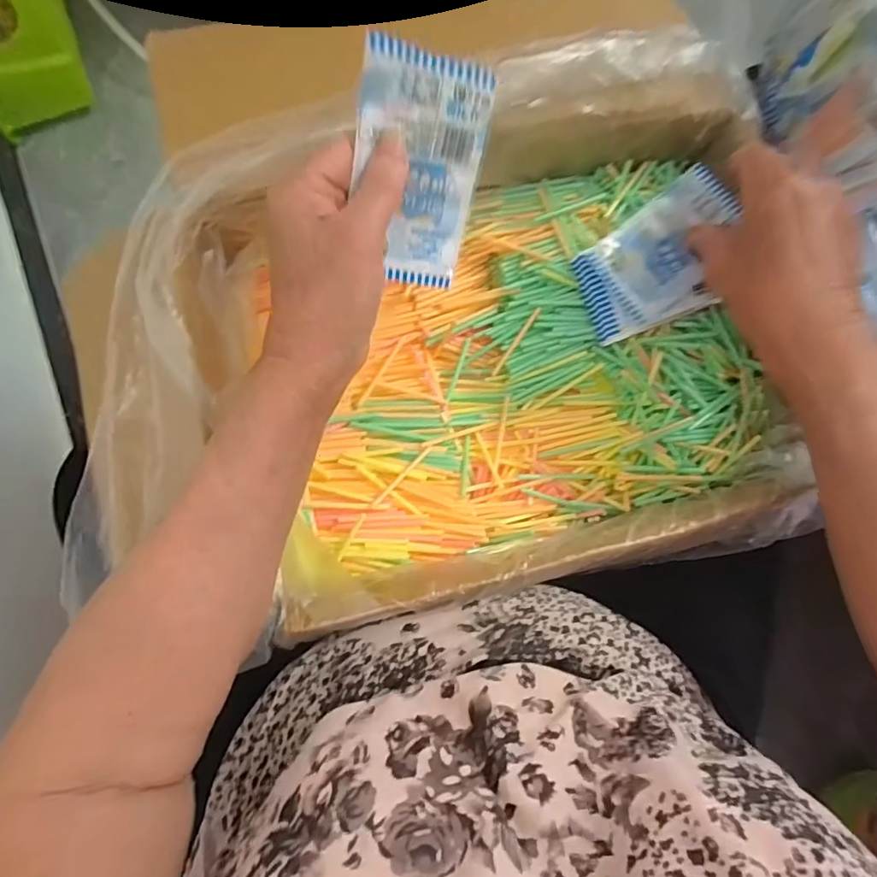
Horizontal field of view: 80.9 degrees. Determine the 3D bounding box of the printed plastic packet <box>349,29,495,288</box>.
[{"bbox_3d":[-0.011,-0.134,0.264,0.064,0.005,0.104,2,118,-20],"label":"printed plastic packet"}]

